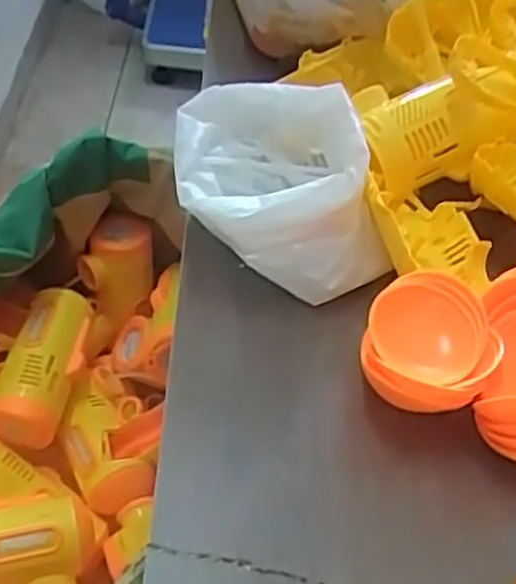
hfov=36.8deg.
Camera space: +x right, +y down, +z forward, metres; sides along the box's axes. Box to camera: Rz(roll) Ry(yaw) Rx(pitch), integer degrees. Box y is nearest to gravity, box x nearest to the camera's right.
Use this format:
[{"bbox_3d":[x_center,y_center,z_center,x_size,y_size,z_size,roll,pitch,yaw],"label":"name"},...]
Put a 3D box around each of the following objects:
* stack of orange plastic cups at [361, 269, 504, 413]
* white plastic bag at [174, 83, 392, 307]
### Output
[{"bbox_3d":[0.083,0.028,0.381,0.063,0.041,0.068,18,45,6],"label":"stack of orange plastic cups"},{"bbox_3d":[0.012,-0.066,0.445,0.119,0.069,0.124,4,45,-8],"label":"white plastic bag"}]

